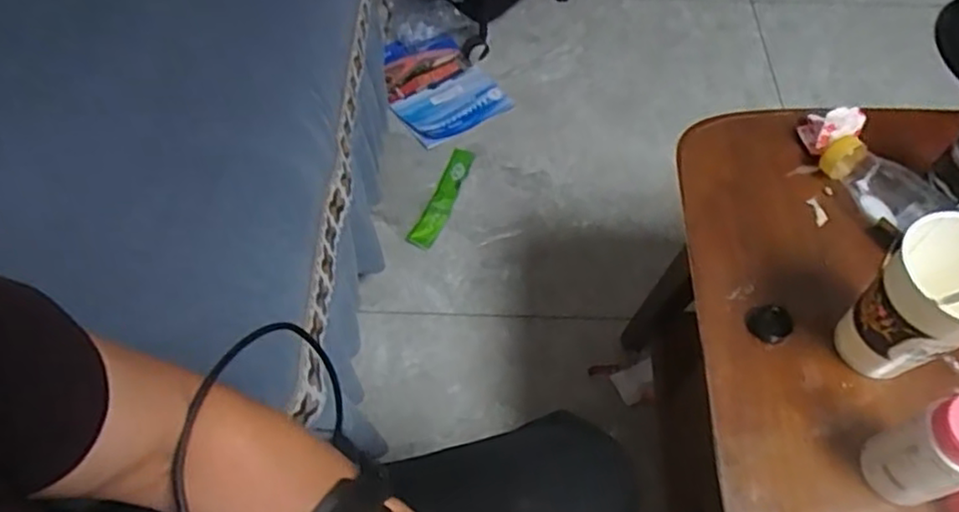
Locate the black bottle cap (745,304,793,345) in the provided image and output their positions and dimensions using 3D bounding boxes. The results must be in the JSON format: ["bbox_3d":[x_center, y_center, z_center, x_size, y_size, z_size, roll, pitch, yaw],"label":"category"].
[{"bbox_3d":[0.241,0.055,0.551,0.030,0.009,0.034,-40,66,-21],"label":"black bottle cap"}]

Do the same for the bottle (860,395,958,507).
[{"bbox_3d":[0.308,0.136,0.452,0.049,0.116,0.051,-16,60,-9],"label":"bottle"}]

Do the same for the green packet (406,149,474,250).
[{"bbox_3d":[-0.063,-0.104,1.175,0.047,0.020,0.217,20,60,11],"label":"green packet"}]

